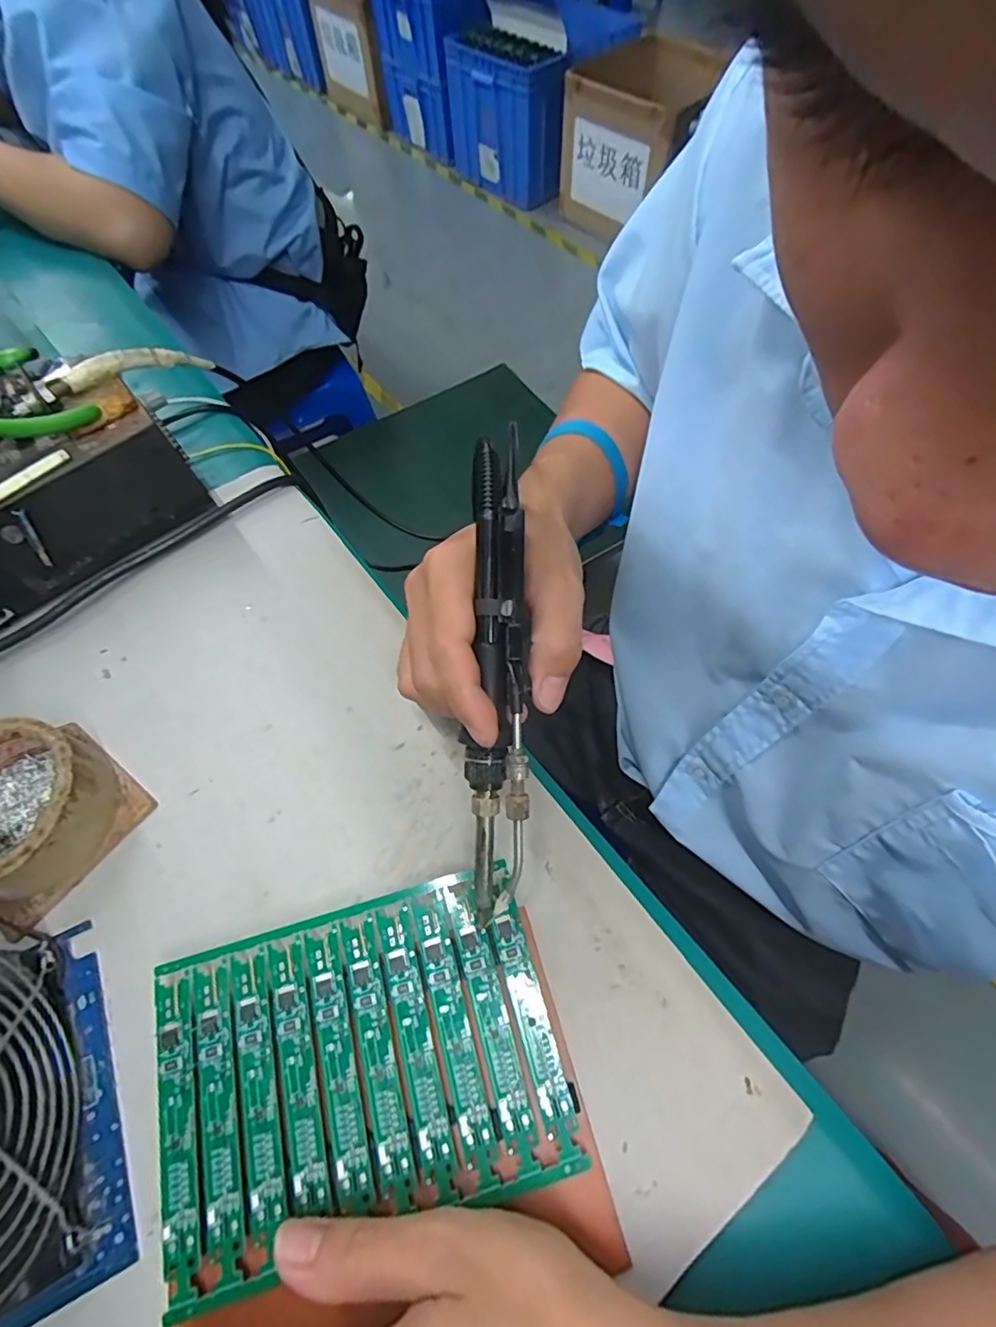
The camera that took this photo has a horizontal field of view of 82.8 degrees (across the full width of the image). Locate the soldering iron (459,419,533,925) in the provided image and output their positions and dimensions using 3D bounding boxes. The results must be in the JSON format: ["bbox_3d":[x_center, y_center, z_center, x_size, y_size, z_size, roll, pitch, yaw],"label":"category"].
[{"bbox_3d":[0.000,0.007,0.250,0.027,0.017,0.214,1,90,2],"label":"soldering iron"}]

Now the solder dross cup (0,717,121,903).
[{"bbox_3d":[-0.244,0.073,0.285,0.083,0.044,0.082,-1,61,1],"label":"solder dross cup"}]

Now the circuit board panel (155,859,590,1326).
[{"bbox_3d":[-0.060,0.168,0.242,0.162,0.007,0.118,-15,62,-7],"label":"circuit board panel"}]

